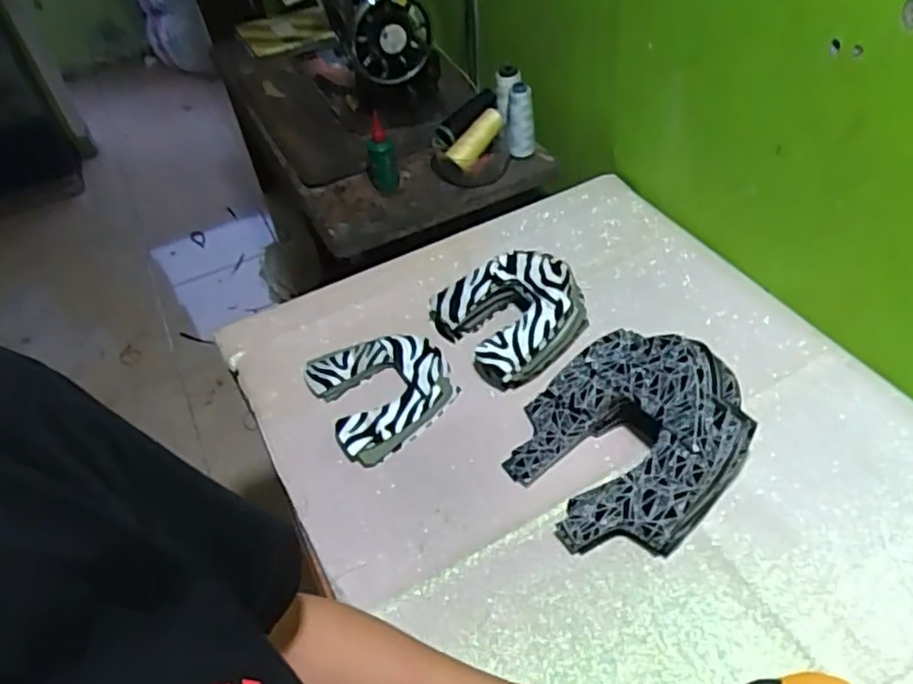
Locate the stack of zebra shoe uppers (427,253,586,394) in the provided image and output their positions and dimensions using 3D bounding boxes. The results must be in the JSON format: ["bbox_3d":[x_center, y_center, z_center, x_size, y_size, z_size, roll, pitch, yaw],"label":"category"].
[{"bbox_3d":[0.068,-0.046,0.801,0.162,0.060,0.167,-29,50,-20],"label":"stack of zebra shoe uppers"}]

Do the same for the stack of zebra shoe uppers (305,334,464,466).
[{"bbox_3d":[-0.080,0.050,0.763,0.148,0.017,0.163,-24,48,-16],"label":"stack of zebra shoe uppers"}]

